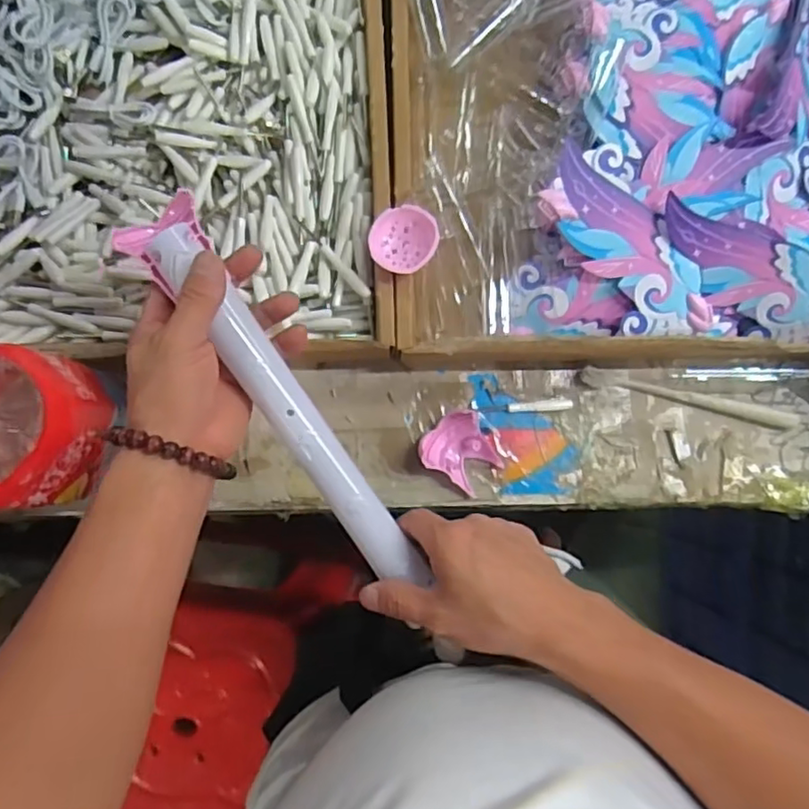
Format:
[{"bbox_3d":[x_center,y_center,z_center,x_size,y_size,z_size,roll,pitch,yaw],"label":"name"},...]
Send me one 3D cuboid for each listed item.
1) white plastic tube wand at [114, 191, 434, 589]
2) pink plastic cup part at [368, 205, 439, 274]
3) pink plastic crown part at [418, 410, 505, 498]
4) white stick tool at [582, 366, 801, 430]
[{"bbox_3d":[-0.076,-0.003,0.384,0.042,0.027,0.272,-35,95,-4],"label":"white plastic tube wand"},{"bbox_3d":[-0.001,-0.120,0.458,0.049,0.018,0.045,0,87,-3],"label":"pink plastic cup part"},{"bbox_3d":[0.046,0.039,0.500,0.054,0.022,0.059,-41,89,-4],"label":"pink plastic crown part"},{"bbox_3d":[0.231,-0.005,0.509,0.178,0.015,0.016,13,86,-2],"label":"white stick tool"}]

